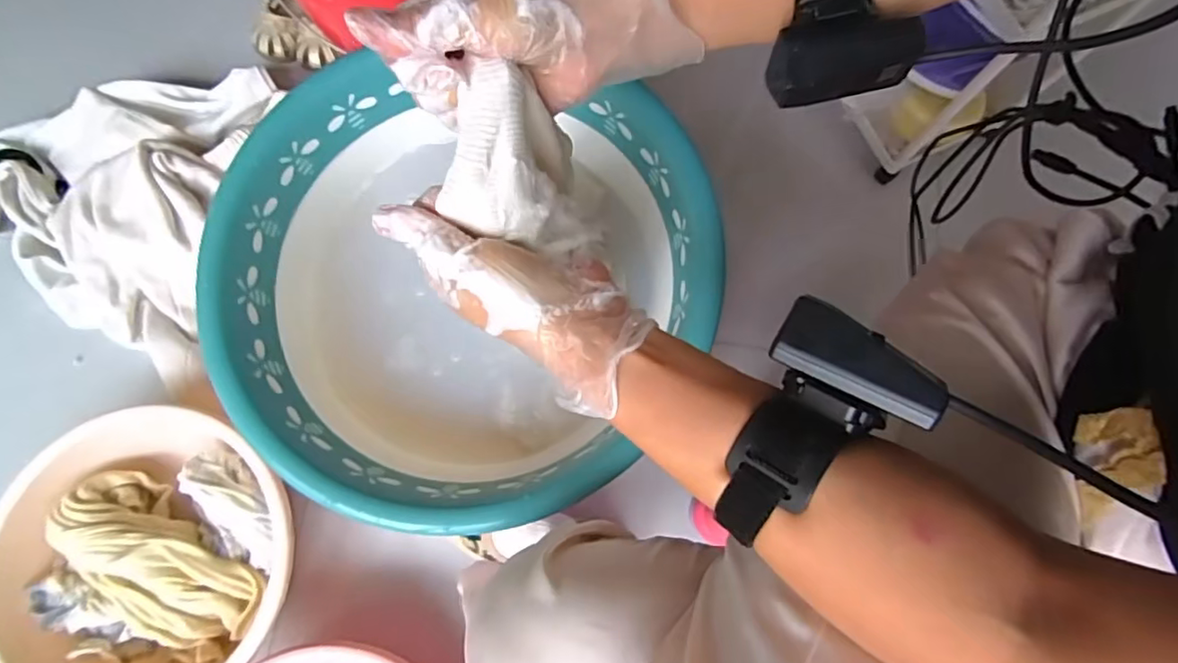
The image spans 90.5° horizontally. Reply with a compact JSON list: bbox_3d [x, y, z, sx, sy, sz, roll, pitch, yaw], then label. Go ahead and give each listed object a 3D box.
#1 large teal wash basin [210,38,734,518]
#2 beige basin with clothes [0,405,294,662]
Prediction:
[{"bbox_3d":[-0.102,-0.020,0.455,0.343,0.115,0.316,0,76,-1],"label":"large teal wash basin"},{"bbox_3d":[-0.498,0.267,0.665,0.283,0.093,0.307,0,76,-1],"label":"beige basin with clothes"}]

